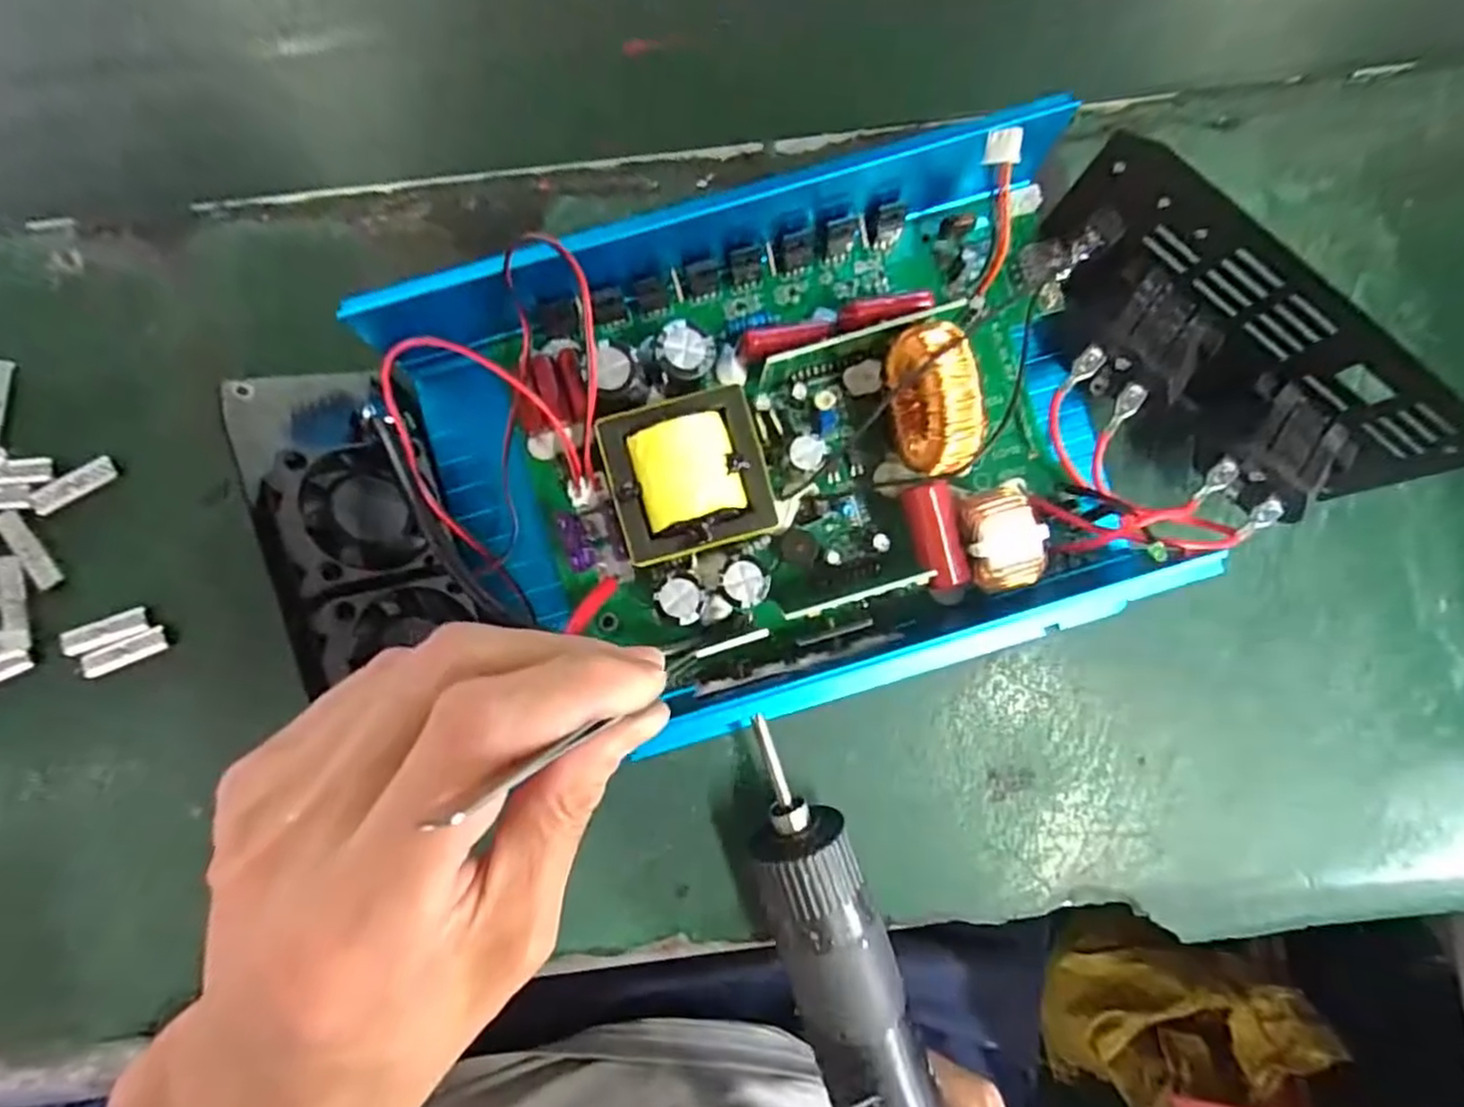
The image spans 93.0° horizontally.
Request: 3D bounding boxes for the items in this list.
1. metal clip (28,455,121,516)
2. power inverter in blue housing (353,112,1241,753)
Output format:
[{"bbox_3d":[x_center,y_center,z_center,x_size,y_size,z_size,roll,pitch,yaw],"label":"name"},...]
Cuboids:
[{"bbox_3d":[-0.229,-0.023,0.241,0.031,0.004,0.008,-29,90,-1],"label":"metal clip"},{"bbox_3d":[0.008,-0.033,0.212,0.217,0.051,0.157,-14,89,-1],"label":"power inverter in blue housing"}]

